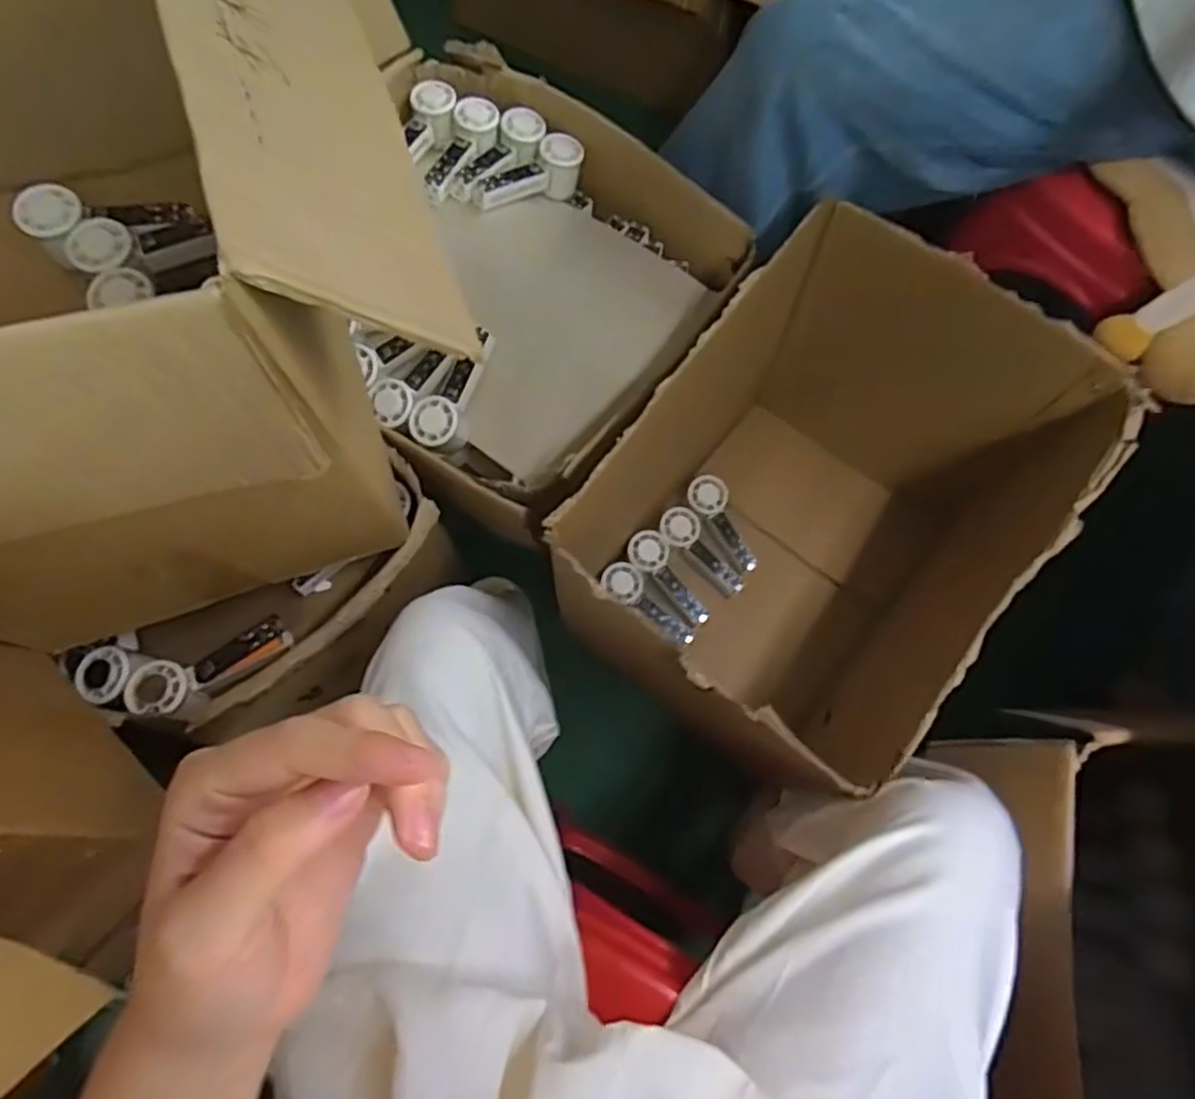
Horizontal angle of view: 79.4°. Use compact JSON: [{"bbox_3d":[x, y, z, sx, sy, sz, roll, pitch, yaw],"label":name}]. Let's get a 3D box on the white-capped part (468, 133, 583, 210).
[{"bbox_3d":[-0.087,-0.473,0.921,0.150,0.055,0.044,-28,75,-10],"label":"white-capped part"}]

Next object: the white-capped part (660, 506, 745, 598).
[{"bbox_3d":[0.148,0.004,1.022,0.057,0.025,0.149,-44,98,-13],"label":"white-capped part"}]

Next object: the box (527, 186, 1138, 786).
[{"bbox_3d":[0.230,-0.035,0.850,0.388,0.435,0.526,36,75,10],"label":"box"}]

